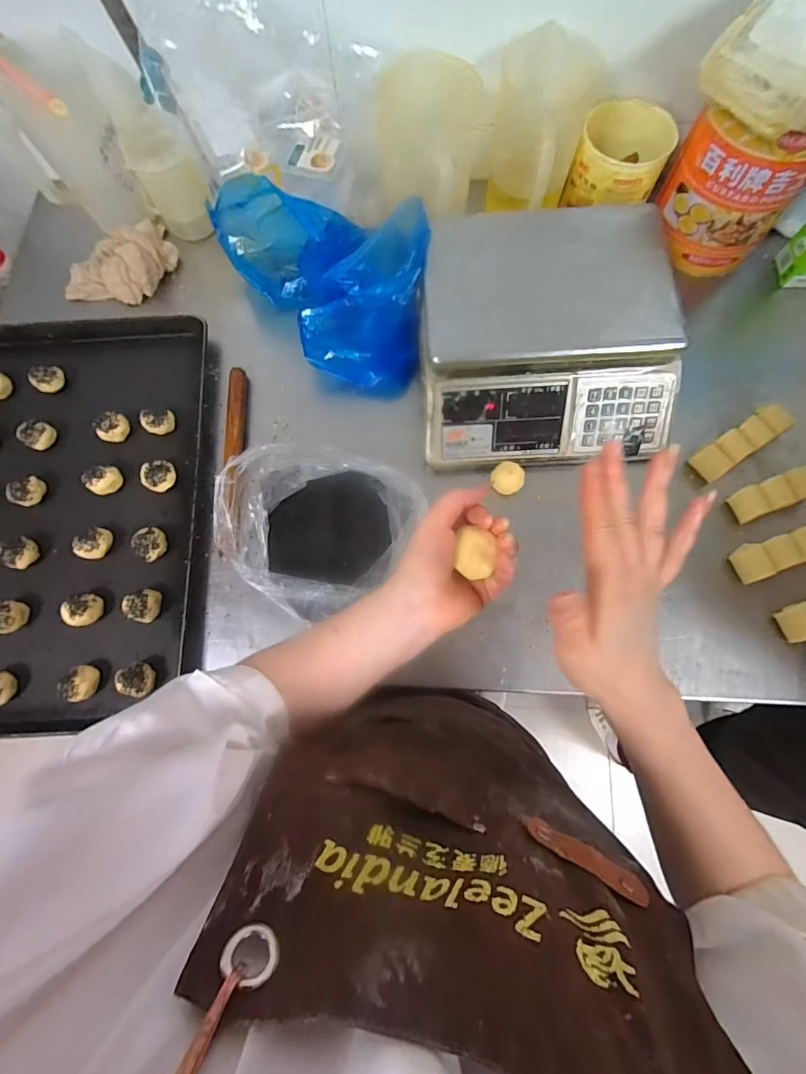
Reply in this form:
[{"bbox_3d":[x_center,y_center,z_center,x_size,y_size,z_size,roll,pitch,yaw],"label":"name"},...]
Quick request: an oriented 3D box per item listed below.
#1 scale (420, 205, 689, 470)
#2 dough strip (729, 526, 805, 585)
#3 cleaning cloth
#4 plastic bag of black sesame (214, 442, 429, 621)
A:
[{"bbox_3d":[0.187,-0.265,0.611,0.327,0.113,0.306,-3,75,1],"label":"scale"},{"bbox_3d":[0.510,0.014,0.595,0.146,0.029,0.045,-20,76,-4],"label":"dough strip"},{"bbox_3d":[-0.463,-0.443,0.743,0.192,0.065,0.123,-39,78,-8],"label":"cleaning cloth"},{"bbox_3d":[-0.119,-0.013,0.593,0.232,0.082,0.216,20,77,6],"label":"plastic bag of black sesame"}]

